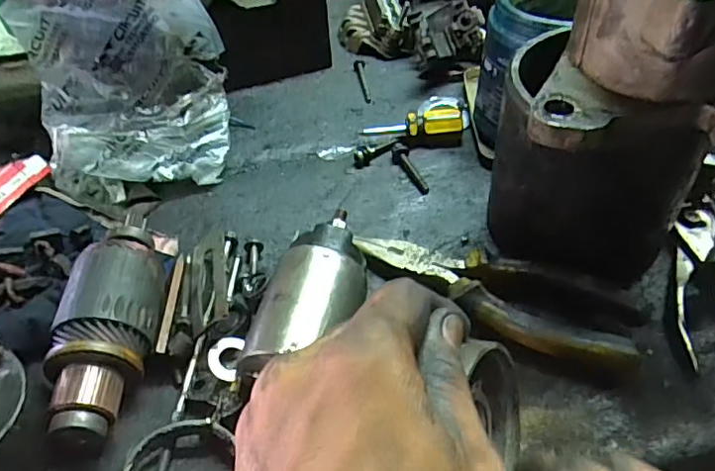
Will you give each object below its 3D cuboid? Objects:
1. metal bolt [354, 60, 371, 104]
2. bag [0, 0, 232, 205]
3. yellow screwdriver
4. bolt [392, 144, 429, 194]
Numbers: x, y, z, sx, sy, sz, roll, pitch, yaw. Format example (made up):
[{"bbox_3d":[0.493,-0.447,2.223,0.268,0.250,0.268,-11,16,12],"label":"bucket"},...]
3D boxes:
[{"bbox_3d":[0.005,-0.140,0.505,0.011,0.006,0.068,-6,45,-1],"label":"metal bolt"},{"bbox_3d":[-0.169,-0.111,0.418,0.137,0.118,0.112,-17,46,-12],"label":"bag"},{"bbox_3d":[0.044,-0.084,0.437,0.076,0.025,0.021,-2,45,3],"label":"yellow screwdriver"},{"bbox_3d":[0.039,-0.051,0.417,0.013,0.011,0.050,-17,46,-12],"label":"bolt"}]

